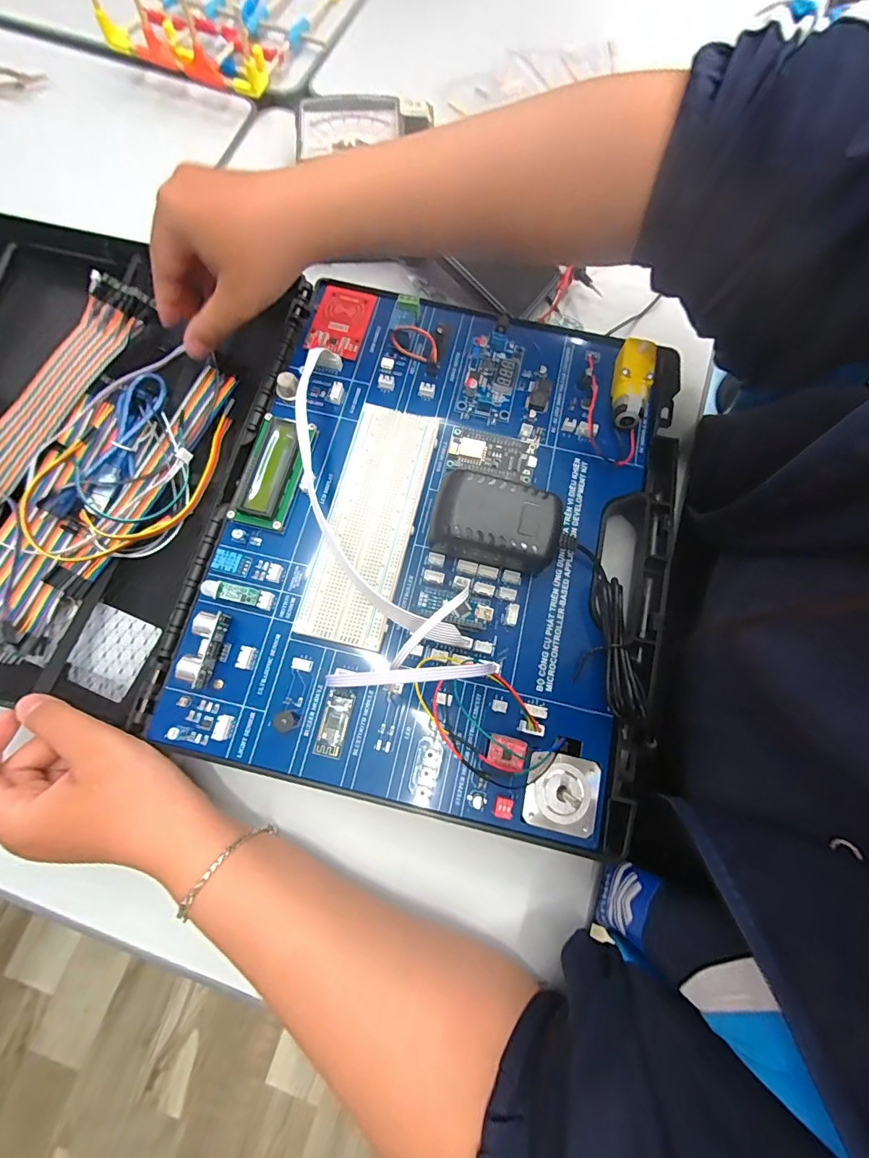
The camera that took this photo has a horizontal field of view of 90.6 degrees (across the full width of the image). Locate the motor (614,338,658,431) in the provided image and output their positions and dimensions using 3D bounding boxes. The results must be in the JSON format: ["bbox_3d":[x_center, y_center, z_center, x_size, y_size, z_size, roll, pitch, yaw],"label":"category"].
[{"bbox_3d":[0.141,-0.140,0.309,0.025,0.021,0.063,14,75,3],"label":"motor"}]

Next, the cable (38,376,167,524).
[{"bbox_3d":[-0.235,-0.097,0.316,0.033,0.019,0.122,18,72,7],"label":"cable"}]

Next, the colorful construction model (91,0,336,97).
[{"bbox_3d":[-0.210,-0.593,0.446,0.158,0.066,0.235,25,76,5],"label":"colorful construction model"}]

